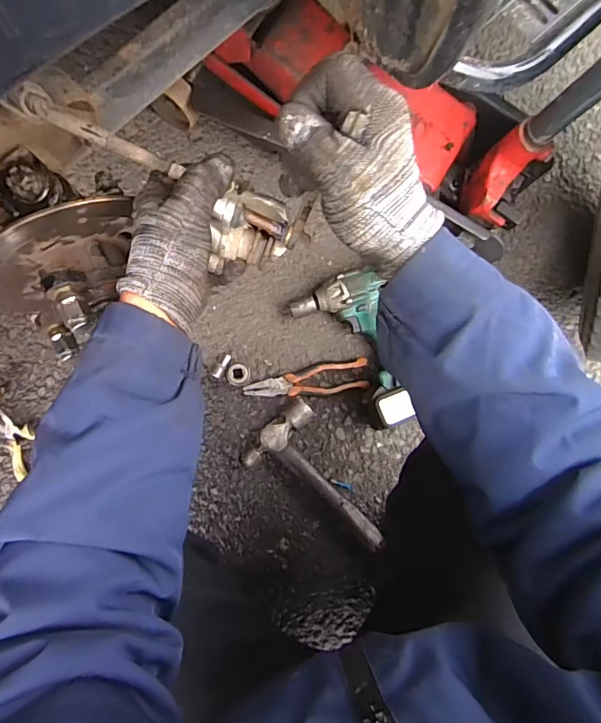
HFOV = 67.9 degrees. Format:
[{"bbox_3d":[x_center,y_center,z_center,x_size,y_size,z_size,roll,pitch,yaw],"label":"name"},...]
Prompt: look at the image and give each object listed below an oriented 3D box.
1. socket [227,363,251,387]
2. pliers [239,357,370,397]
[{"bbox_3d":[-0.094,0.021,0.677,0.036,0.044,0.032,-10,86,-6],"label":"socket"},{"bbox_3d":[0.002,0.032,0.705,0.179,0.024,0.051,-7,86,-7],"label":"pliers"}]

